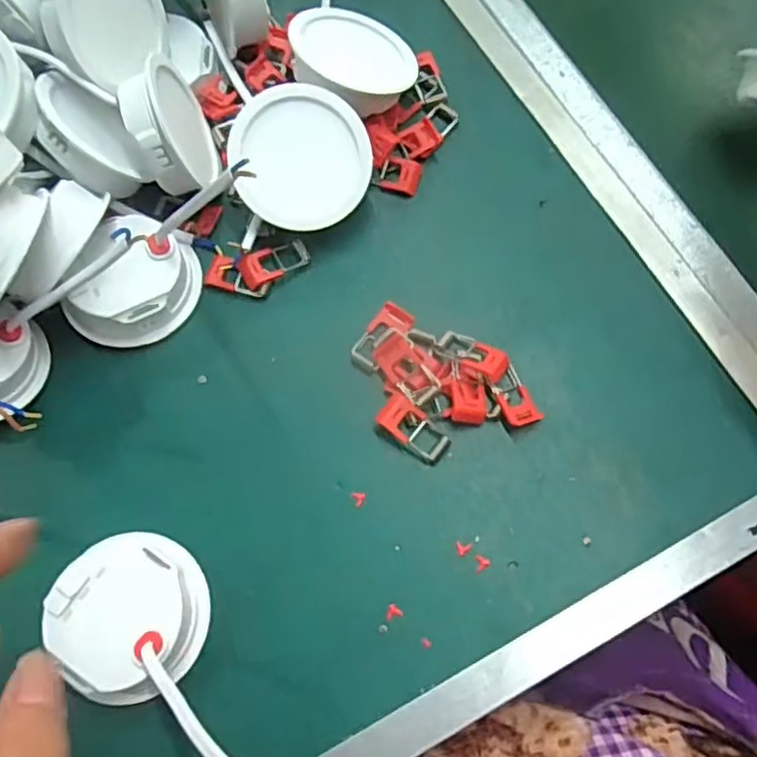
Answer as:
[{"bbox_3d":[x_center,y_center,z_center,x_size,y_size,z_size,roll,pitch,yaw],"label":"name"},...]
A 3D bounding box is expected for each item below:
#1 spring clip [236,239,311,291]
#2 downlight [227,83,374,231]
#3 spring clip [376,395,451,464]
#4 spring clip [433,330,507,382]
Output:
[{"bbox_3d":[-0.055,-0.062,0.359,0.038,0.007,0.018,-26,74,-7],"label":"spring clip"},{"bbox_3d":[-0.042,-0.115,0.355,0.069,0.025,0.070,-28,102,-7],"label":"downlight"},{"bbox_3d":[0.017,0.025,0.328,0.036,0.004,0.018,40,75,-3],"label":"spring clip"},{"bbox_3d":[0.047,-0.013,0.338,0.035,0.014,0.017,32,76,11],"label":"spring clip"}]

